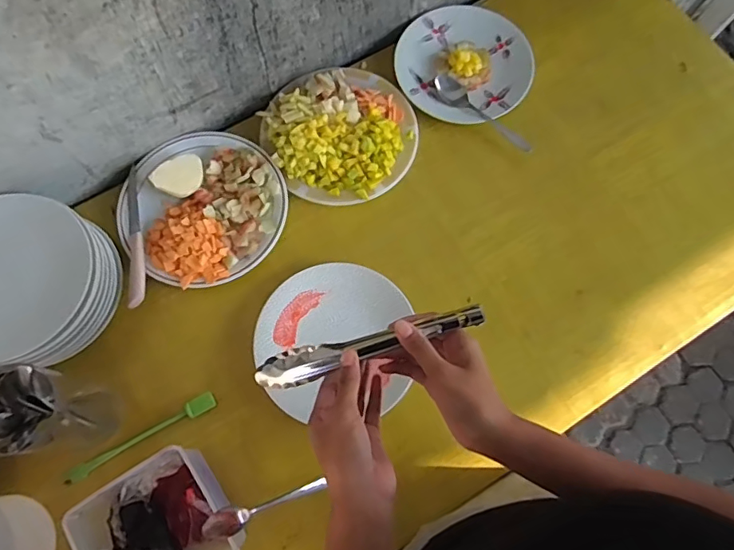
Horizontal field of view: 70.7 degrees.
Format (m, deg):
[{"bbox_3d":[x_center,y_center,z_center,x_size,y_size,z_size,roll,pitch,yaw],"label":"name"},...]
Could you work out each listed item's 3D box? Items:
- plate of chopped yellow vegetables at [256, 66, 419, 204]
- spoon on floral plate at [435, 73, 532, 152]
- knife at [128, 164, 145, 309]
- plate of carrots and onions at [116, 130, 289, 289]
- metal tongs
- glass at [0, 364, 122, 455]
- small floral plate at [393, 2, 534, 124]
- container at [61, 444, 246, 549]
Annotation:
[{"bbox_3d":[-0.035,-0.208,0.736,0.211,0.040,0.208,0,74,-2],"label":"plate of chopped yellow vegetables"},{"bbox_3d":[0.174,-0.244,0.765,0.173,0.014,0.038,36,76,8],"label":"spoon on floral plate"},{"bbox_3d":[-0.304,-0.054,0.685,0.022,0.007,0.199,-7,75,-4],"label":"knife"},{"bbox_3d":[-0.220,-0.100,0.689,0.213,0.047,0.216,0,74,-2],"label":"plate of carrots and onions"},{"bbox_3d":[0.001,0.062,0.460,0.205,0.017,0.029,-18,73,2],"label":"metal tongs"},{"bbox_3d":[-0.340,0.148,0.552,0.081,0.158,0.076,2,74,-1],"label":"glass"},{"bbox_3d":[0.146,-0.324,0.786,0.201,0.024,0.187,35,76,8],"label":"small floral plate"},{"bbox_3d":[-0.221,0.272,0.556,0.137,0.079,0.141,-30,78,-9],"label":"container"}]

